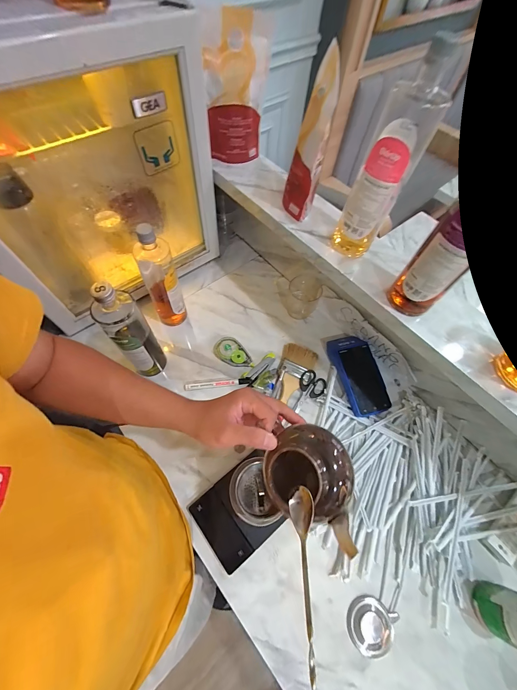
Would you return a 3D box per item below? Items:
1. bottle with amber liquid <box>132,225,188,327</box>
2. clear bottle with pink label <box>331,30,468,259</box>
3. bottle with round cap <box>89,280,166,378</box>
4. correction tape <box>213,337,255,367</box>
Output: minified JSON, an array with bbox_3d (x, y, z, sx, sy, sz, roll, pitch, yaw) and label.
[{"bbox_3d":[-0.216,-0.144,0.602,0.077,0.267,0.085,-22,67,-13],"label":"bottle with amber liquid"},{"bbox_3d":[0.180,-0.245,0.395,0.064,0.263,0.053,35,66,14],"label":"clear bottle with pink label"},{"bbox_3d":[-0.240,-0.014,0.529,0.074,0.266,0.069,-33,70,-19],"label":"bottle with round cap"},{"bbox_3d":[-0.061,0.025,0.668,0.060,0.024,0.104,-41,73,-20],"label":"correction tape"}]

